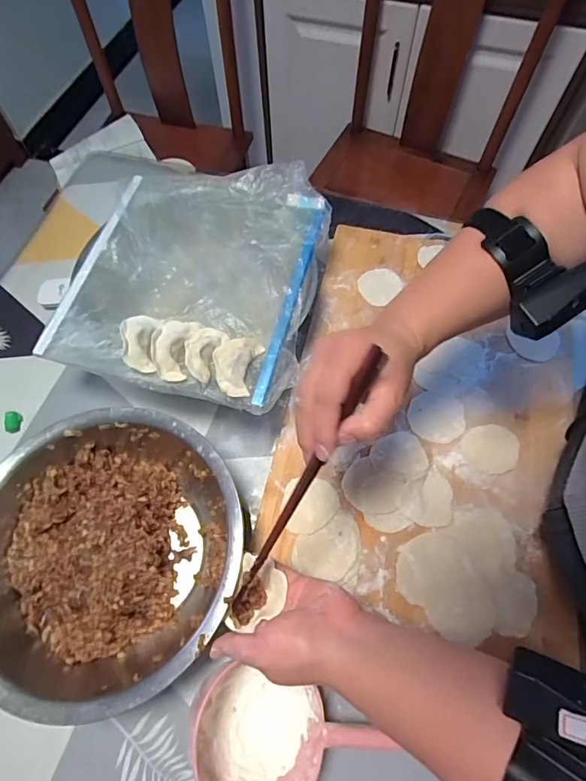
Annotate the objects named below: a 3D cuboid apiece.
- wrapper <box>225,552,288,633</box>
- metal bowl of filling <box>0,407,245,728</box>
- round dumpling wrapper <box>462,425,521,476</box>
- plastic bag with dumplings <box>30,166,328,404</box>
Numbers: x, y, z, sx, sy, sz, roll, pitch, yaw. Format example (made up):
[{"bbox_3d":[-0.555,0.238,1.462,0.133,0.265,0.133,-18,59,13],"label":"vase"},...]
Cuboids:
[{"bbox_3d":[-0.034,0.174,0.384,0.049,0.019,0.058,-1,63,-1],"label":"wrapper"},{"bbox_3d":[-0.188,0.164,0.448,0.268,0.099,0.261,0,66,1],"label":"metal bowl of filling"},{"bbox_3d":[0.239,0.070,0.529,0.070,0.004,0.058,-11,66,-4],"label":"round dumpling wrapper"},{"bbox_3d":[-0.117,-0.152,0.531,0.284,0.043,0.320,13,67,7],"label":"plastic bag with dumplings"}]

